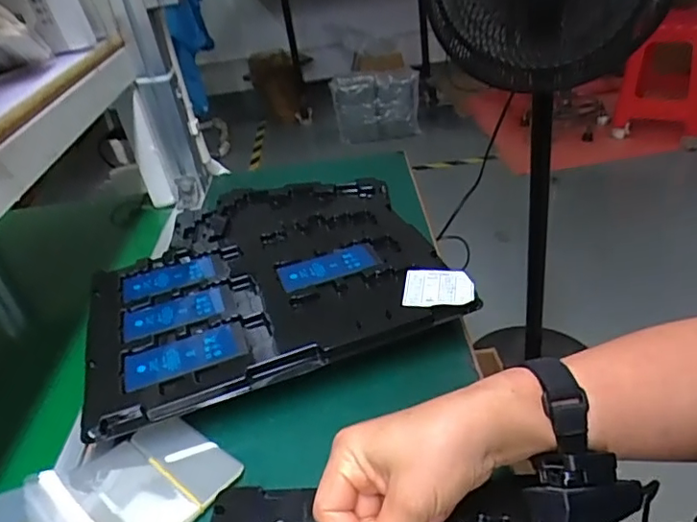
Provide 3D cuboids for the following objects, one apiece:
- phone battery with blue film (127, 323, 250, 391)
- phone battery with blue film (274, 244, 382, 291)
[{"bbox_3d":[-0.136,0.079,0.458,0.099,0.004,0.041,-18,35,-13],"label":"phone battery with blue film"},{"bbox_3d":[-0.020,0.004,0.541,0.095,0.005,0.044,-16,35,-10],"label":"phone battery with blue film"}]

